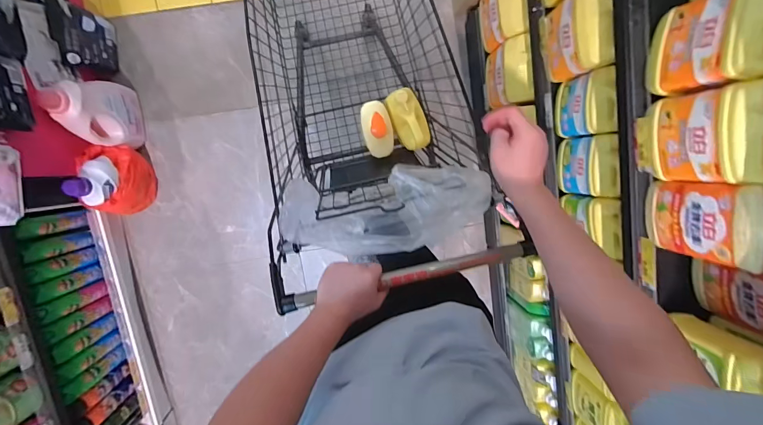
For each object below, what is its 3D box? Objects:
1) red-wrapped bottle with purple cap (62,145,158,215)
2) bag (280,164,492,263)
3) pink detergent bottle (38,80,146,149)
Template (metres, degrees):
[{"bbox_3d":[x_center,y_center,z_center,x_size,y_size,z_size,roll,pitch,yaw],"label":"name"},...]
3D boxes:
[{"bbox_3d":[-0.942,-0.115,1.253,0.143,0.314,0.244,-16,98,-2],"label":"red-wrapped bottle with purple cap"},{"bbox_3d":[0.004,-0.004,0.654,0.374,0.105,0.146,-9,98,14],"label":"bag"},{"bbox_3d":[-0.974,-0.345,1.235,0.109,0.355,0.225,-8,98,-3],"label":"pink detergent bottle"}]

